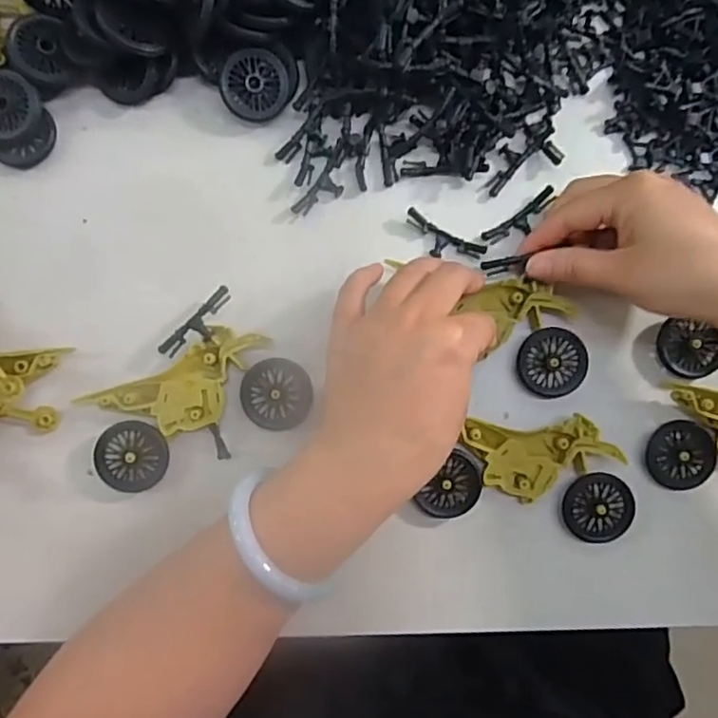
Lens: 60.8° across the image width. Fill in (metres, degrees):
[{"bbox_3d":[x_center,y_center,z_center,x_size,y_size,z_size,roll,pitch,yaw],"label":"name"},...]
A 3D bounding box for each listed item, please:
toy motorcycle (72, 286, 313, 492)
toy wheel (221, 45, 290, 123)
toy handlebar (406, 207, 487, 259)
[{"bbox_3d":[-0.090,0.024,0.333,0.114,0.016,0.076,-35,87,-2],"label":"toy motorcycle"},{"bbox_3d":[-0.056,-0.151,0.339,0.040,0.008,0.036,5,110,-15],"label":"toy wheel"},{"bbox_3d":[0.047,-0.067,0.346,0.048,0.008,0.017,29,86,2],"label":"toy handlebar"}]

